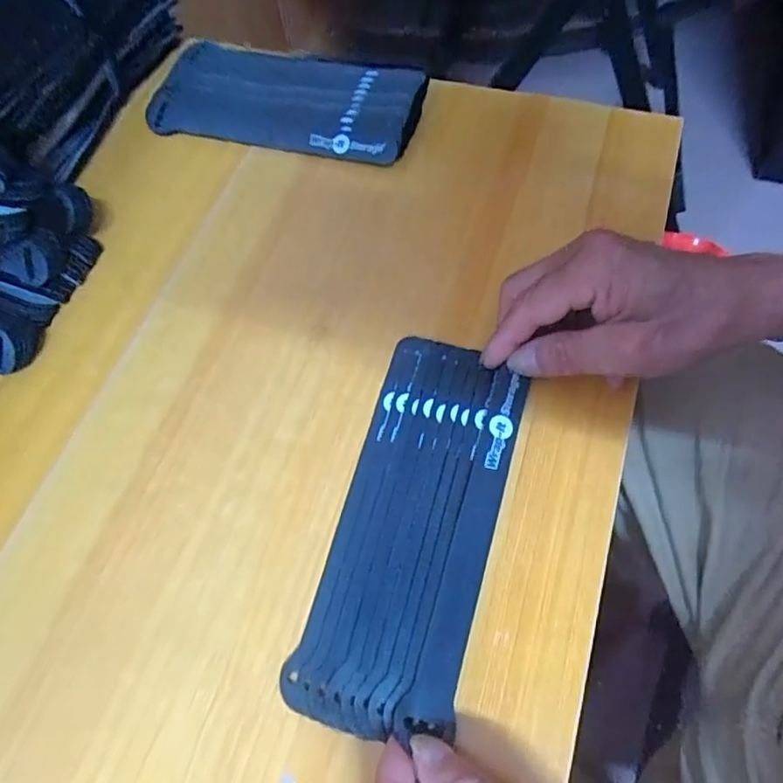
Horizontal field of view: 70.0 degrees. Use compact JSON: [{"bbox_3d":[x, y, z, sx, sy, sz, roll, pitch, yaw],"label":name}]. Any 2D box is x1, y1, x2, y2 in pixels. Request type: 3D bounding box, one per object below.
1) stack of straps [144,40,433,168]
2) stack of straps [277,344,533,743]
[{"bbox_3d":[-0.078,-0.223,0.425,0.205,0.018,0.095,13,73,15],"label":"stack of straps"},{"bbox_3d":[0.014,0.064,0.288,0.078,0.012,0.196,14,67,11],"label":"stack of straps"}]

